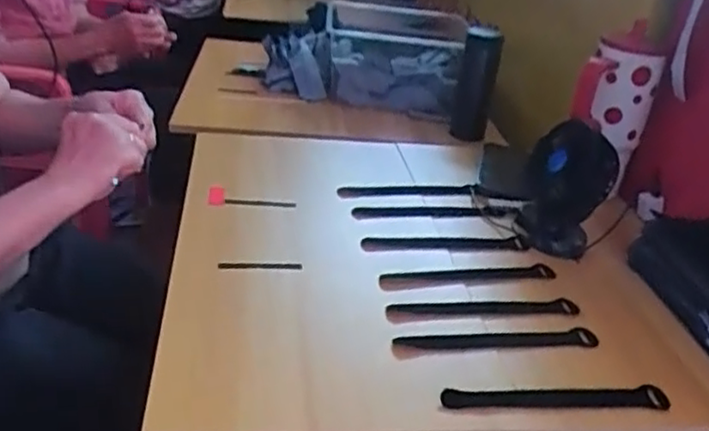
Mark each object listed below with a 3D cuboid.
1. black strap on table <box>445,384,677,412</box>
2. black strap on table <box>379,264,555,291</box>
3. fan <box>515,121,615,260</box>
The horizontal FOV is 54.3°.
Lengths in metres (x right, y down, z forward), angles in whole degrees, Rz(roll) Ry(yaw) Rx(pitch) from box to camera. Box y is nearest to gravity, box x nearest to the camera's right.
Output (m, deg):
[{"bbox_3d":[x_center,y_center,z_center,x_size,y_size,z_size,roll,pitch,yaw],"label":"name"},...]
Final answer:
[{"bbox_3d":[0.171,0.153,0.575,0.202,0.005,0.024,2,36,-13],"label":"black strap on table"},{"bbox_3d":[0.123,0.066,0.742,0.208,0.005,0.030,-1,25,-21],"label":"black strap on table"},{"bbox_3d":[0.260,-0.037,0.844,0.100,0.118,0.138,14,28,15],"label":"fan"}]

